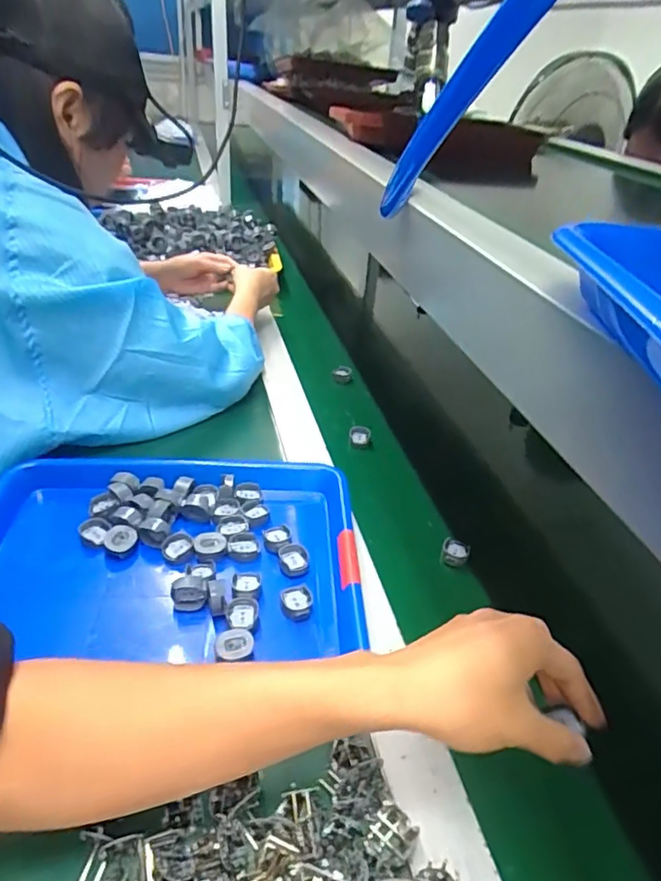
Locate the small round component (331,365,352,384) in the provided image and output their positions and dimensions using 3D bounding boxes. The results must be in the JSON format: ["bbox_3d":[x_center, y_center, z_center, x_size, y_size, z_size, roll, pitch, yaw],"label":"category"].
[{"bbox_3d":[0.017,-0.097,0.824,0.028,0.013,0.034,5,35,-2],"label":"small round component"}]

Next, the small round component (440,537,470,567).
[{"bbox_3d":[0.121,0.110,0.542,0.025,0.018,0.023,4,35,-3],"label":"small round component"}]

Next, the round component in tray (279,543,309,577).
[{"bbox_3d":[-0.033,0.105,0.496,0.025,0.009,0.028,1,36,-8],"label":"round component in tray"}]

